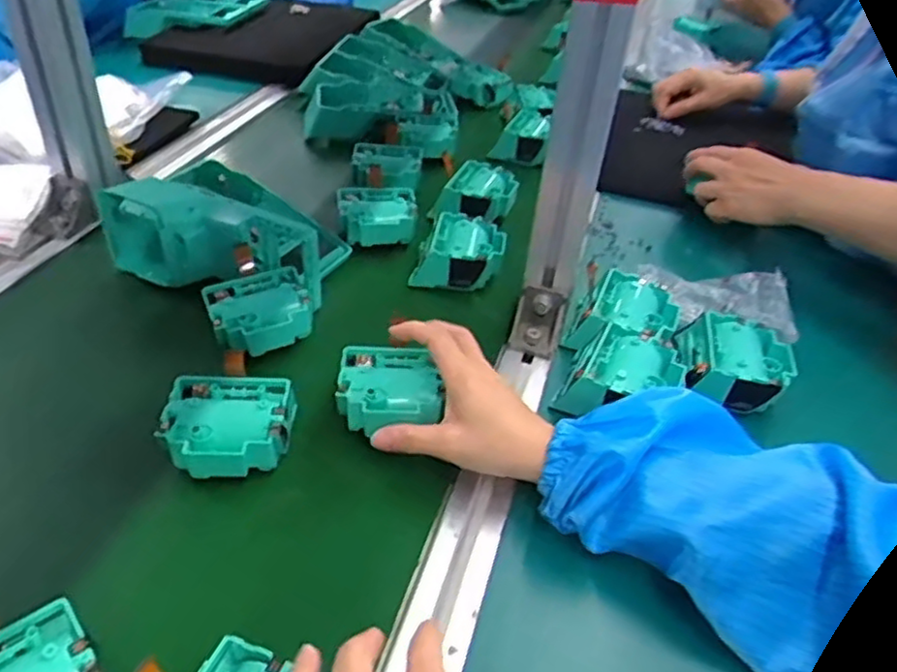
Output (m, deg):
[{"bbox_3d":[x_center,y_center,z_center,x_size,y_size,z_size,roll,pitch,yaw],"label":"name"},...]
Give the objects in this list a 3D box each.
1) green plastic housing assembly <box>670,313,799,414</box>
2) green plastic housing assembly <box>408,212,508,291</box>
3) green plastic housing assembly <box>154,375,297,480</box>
[{"bbox_3d":[0.215,0.021,0.527,0.074,0.035,0.072,8,39,6],"label":"green plastic housing assembly"},{"bbox_3d":[0.011,-0.072,0.634,0.074,0.044,0.071,9,39,8],"label":"green plastic housing assembly"},{"bbox_3d":[-0.137,0.056,0.445,0.076,0.026,0.066,1,39,-3],"label":"green plastic housing assembly"}]

